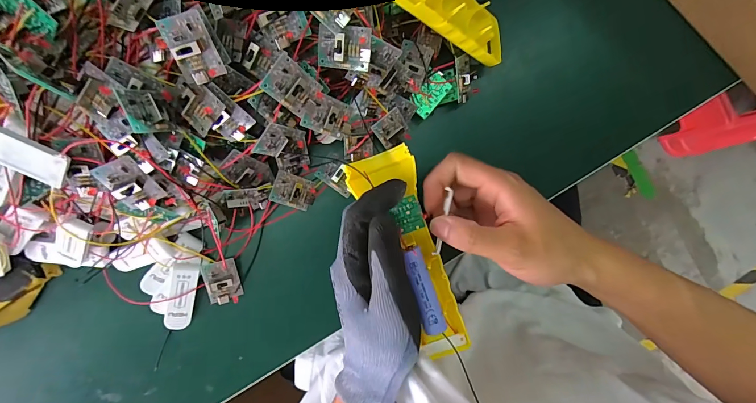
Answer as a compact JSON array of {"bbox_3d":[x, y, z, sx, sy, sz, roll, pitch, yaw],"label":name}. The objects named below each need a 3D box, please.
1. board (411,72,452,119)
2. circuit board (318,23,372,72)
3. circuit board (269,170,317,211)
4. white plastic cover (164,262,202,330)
[{"bbox_3d":[0.042,-0.087,0.290,0.021,0.005,0.035,41,108,-2],"label":"board"},{"bbox_3d":[-0.022,-0.098,0.228,0.035,0.012,0.025,5,112,1],"label":"circuit board"},{"bbox_3d":[-0.070,-0.008,0.295,0.035,0.011,0.026,20,86,-34],"label":"circuit board"},{"bbox_3d":[-0.162,0.079,0.293,0.020,0.007,0.059,12,100,-22],"label":"white plastic cover"}]

